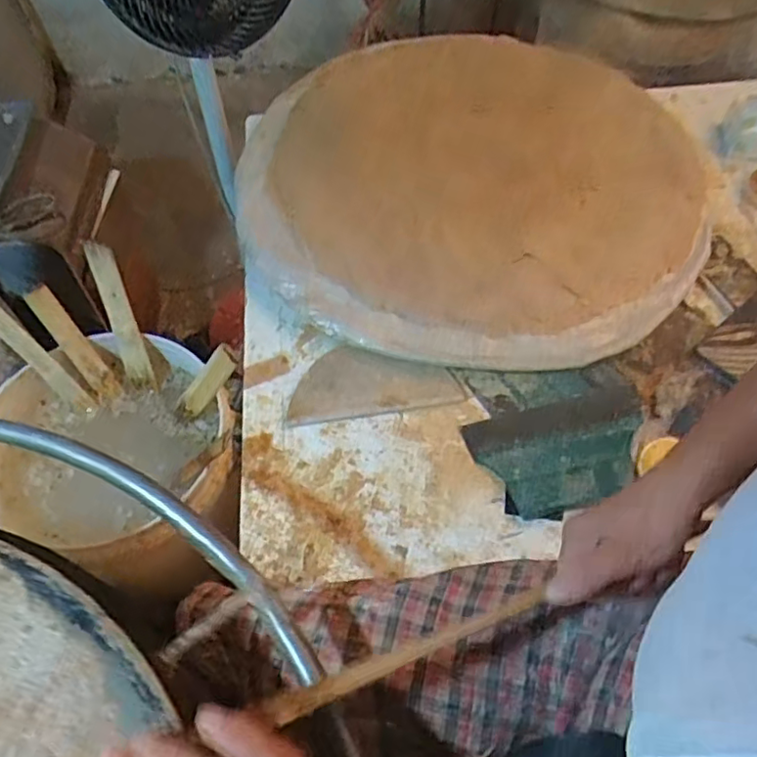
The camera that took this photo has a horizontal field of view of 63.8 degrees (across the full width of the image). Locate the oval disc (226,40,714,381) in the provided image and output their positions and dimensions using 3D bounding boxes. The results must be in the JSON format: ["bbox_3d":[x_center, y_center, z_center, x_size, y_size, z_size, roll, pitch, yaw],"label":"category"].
[{"bbox_3d":[0.133,-0.326,0.917,0.666,0.098,0.651,16,59,10],"label":"oval disc"}]

